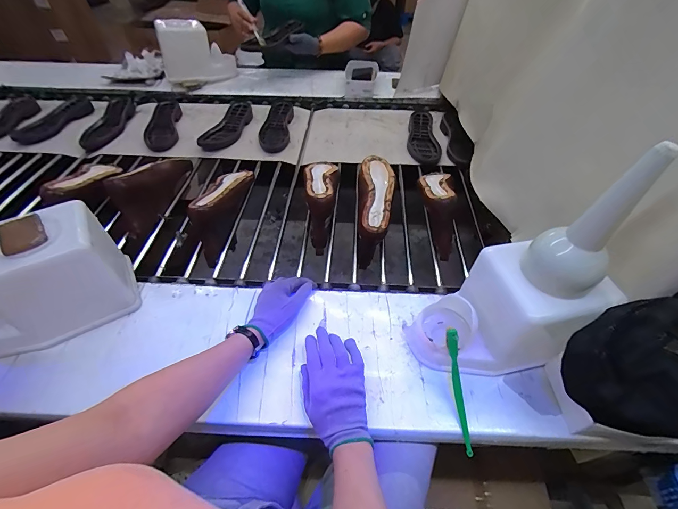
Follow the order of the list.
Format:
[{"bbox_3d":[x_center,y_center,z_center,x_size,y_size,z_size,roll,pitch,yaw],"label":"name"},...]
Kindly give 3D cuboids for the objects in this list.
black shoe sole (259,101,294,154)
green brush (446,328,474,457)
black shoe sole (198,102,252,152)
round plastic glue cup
[{"bbox_3d":[-0.203,-0.423,1.063,0.093,0.025,0.285,0,49,-1],"label":"black shoe sole"},{"bbox_3d":[0.171,0.193,0.467,0.012,0.019,0.172,-6,86,-6],"label":"green brush"},{"bbox_3d":[-0.356,-0.413,1.037,0.093,0.034,0.293,8,49,6],"label":"black shoe sole"},{"bbox_3d":[0.156,0.120,0.510,0.083,0.089,0.085,0,49,0],"label":"round plastic glue cup"}]

